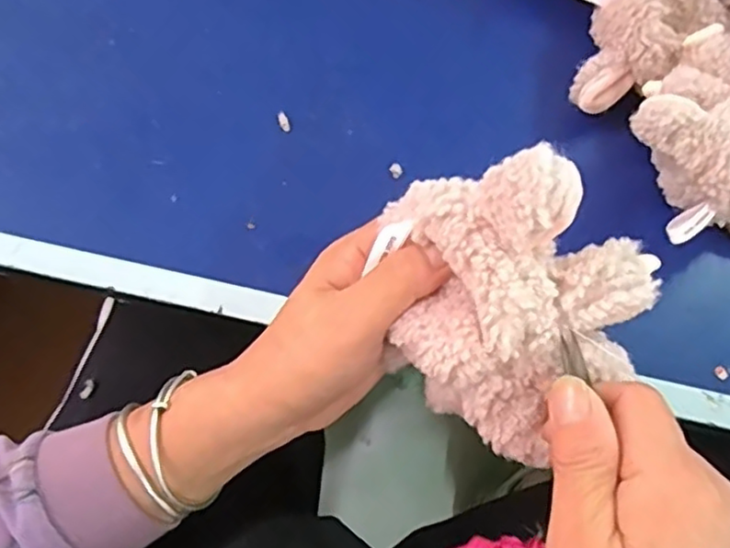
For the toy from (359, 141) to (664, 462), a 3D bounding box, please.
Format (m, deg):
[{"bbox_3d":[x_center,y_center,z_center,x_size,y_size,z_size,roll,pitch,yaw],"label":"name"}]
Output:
[{"bbox_3d":[0.053,0.012,0.258,0.108,0.091,0.086,20,69,5],"label":"toy"}]

